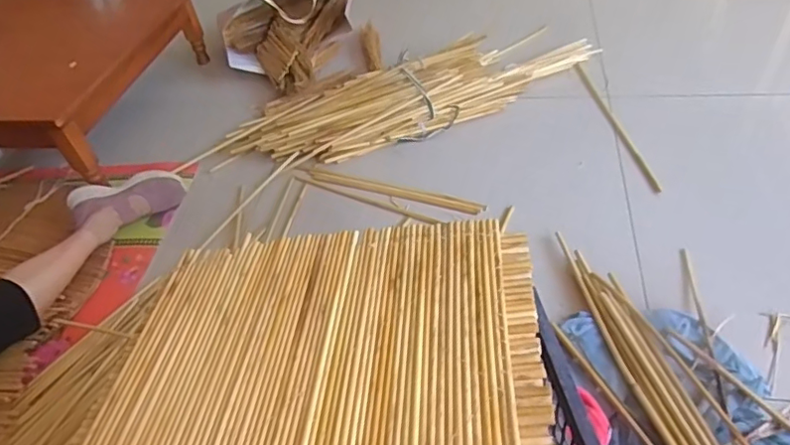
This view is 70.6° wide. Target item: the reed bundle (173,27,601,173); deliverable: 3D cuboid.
[{"bbox_3d":[0.012,-0.337,1.438,1.078,0.095,0.312,-17,45,-10],"label":"reed bundle"}]

